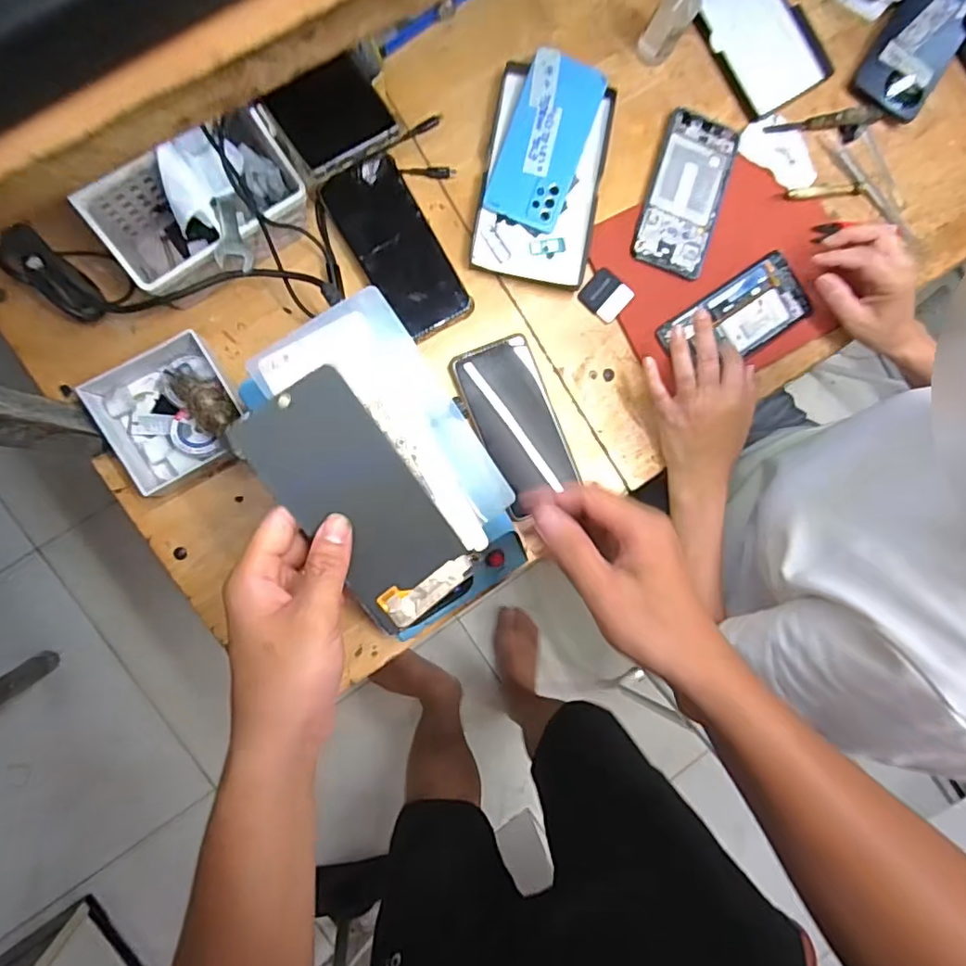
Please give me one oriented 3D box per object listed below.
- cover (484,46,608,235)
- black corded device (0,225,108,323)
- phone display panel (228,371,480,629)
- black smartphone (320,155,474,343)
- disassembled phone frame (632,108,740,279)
[{"bbox_3d":[0.061,-0.325,0.549,0.075,0.007,0.156,19,94,-10],"label":"cover"},{"bbox_3d":[-0.364,-0.173,0.488,0.090,0.048,0.037,44,84,-6],"label":"black corded device"},{"bbox_3d":[-0.074,0.012,0.352,0.070,0.011,0.157,-39,107,-7],"label":"phone display panel"},{"bbox_3d":[-0.077,-0.214,0.531,0.072,0.011,0.160,-31,95,-7],"label":"black smartphone"},{"bbox_3d":[0.202,-0.290,0.573,0.075,0.006,0.159,15,88,-8],"label":"disassembled phone frame"}]

